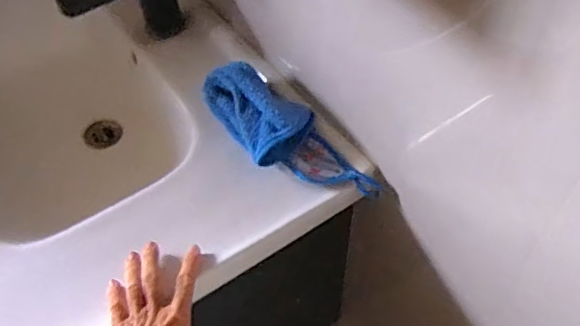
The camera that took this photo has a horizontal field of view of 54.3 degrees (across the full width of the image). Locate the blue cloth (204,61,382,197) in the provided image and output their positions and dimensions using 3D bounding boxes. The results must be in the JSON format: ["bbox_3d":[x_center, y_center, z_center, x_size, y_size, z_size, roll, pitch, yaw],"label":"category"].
[{"bbox_3d":[-0.010,-0.032,0.682,0.088,0.060,0.236,-34,60,-25],"label":"blue cloth"}]

